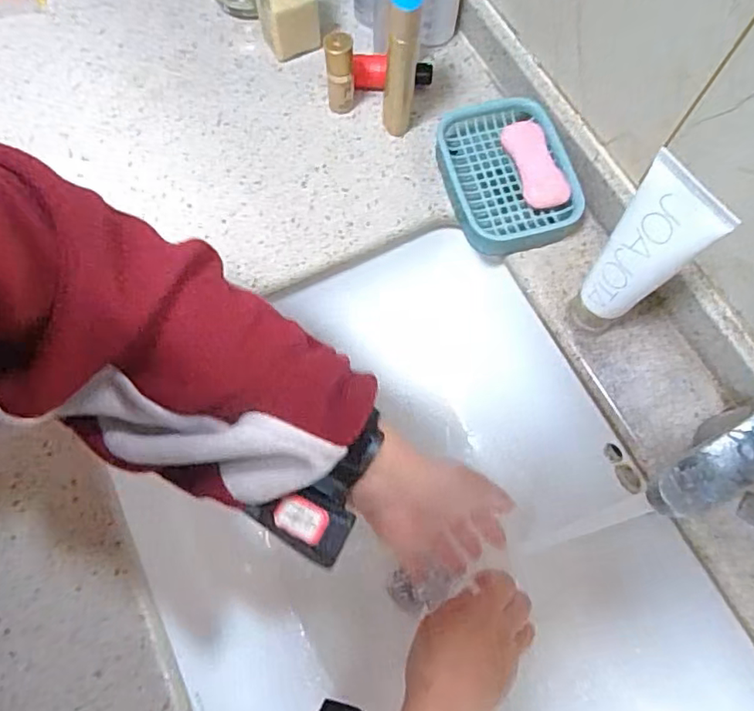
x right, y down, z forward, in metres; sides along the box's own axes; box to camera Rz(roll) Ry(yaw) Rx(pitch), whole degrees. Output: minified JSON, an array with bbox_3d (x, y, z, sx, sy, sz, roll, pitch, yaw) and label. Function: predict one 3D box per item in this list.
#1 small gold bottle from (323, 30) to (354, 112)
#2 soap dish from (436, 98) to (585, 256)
[{"bbox_3d":[-0.034,-0.255,0.529,0.024,0.077,0.019,4,69,0],"label":"small gold bottle"},{"bbox_3d":[0.114,-0.163,0.521,0.105,0.033,0.144,-14,70,-7],"label":"soap dish"}]

